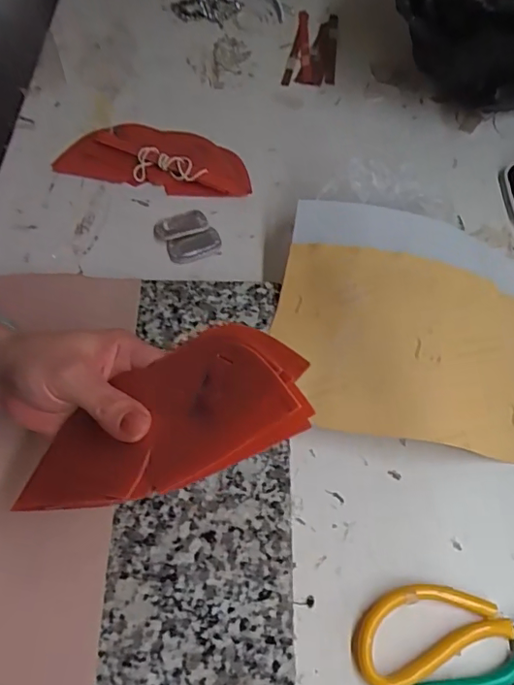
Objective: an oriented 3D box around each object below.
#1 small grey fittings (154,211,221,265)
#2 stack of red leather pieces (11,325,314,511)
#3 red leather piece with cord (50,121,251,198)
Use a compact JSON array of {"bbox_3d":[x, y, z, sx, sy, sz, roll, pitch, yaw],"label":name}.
[{"bbox_3d":[-0.065,-0.101,0.514,0.050,0.012,0.057,-30,67,-16],"label":"small grey fittings"},{"bbox_3d":[-0.056,0.041,0.290,0.185,0.014,0.077,-24,59,28],"label":"stack of red leather pieces"},{"bbox_3d":[-0.099,-0.193,0.554,0.190,0.021,0.080,11,62,4],"label":"red leather piece with cord"}]

